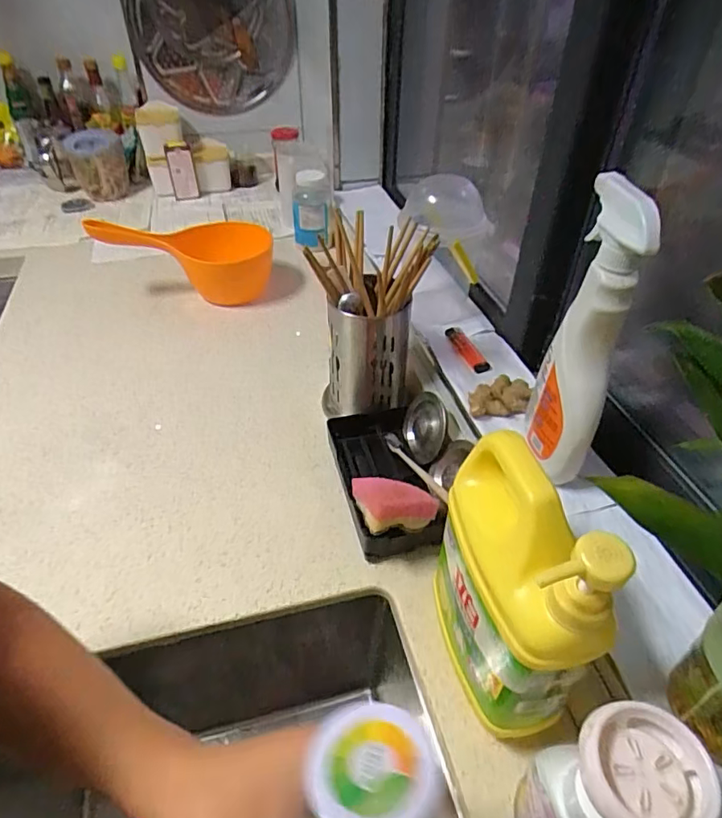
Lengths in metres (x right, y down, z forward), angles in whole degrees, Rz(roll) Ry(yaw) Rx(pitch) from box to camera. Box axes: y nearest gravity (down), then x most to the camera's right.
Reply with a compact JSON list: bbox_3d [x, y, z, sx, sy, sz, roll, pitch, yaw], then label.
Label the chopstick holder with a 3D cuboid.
[{"bbox_3d":[0.004,-0.068,0.679,0.105,0.171,0.094,1,42,-2],"label":"chopstick holder"}]

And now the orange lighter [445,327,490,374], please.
[{"bbox_3d":[0.136,-0.076,0.676,0.024,0.008,0.090,-11,43,-12],"label":"orange lighter"}]

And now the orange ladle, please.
[{"bbox_3d":[-0.284,-0.256,0.895,0.270,0.132,0.123,-1,42,-3],"label":"orange ladle"}]

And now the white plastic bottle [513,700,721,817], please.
[{"bbox_3d":[0.144,0.246,0.327,0.061,0.177,0.082,-15,44,-16],"label":"white plastic bottle"}]

